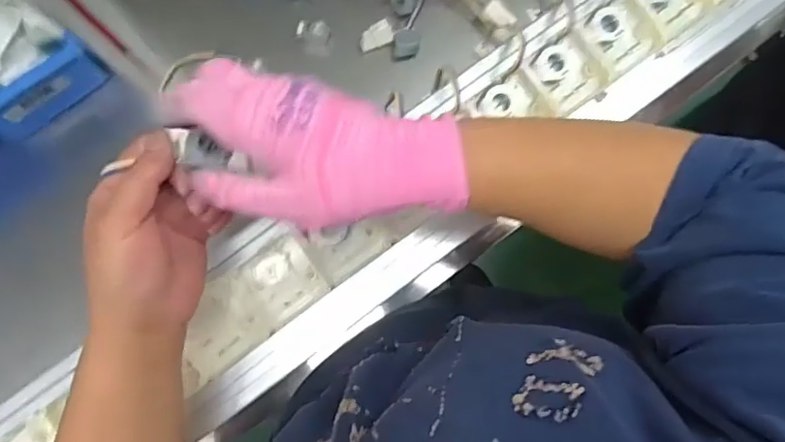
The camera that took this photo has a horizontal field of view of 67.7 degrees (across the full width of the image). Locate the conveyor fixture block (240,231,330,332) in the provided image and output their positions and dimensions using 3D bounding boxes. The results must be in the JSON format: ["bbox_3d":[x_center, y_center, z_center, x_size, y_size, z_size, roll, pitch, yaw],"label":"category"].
[{"bbox_3d":[-0.078,0.042,0.410,0.052,0.016,0.052,-34,85,-5],"label":"conveyor fixture block"}]

